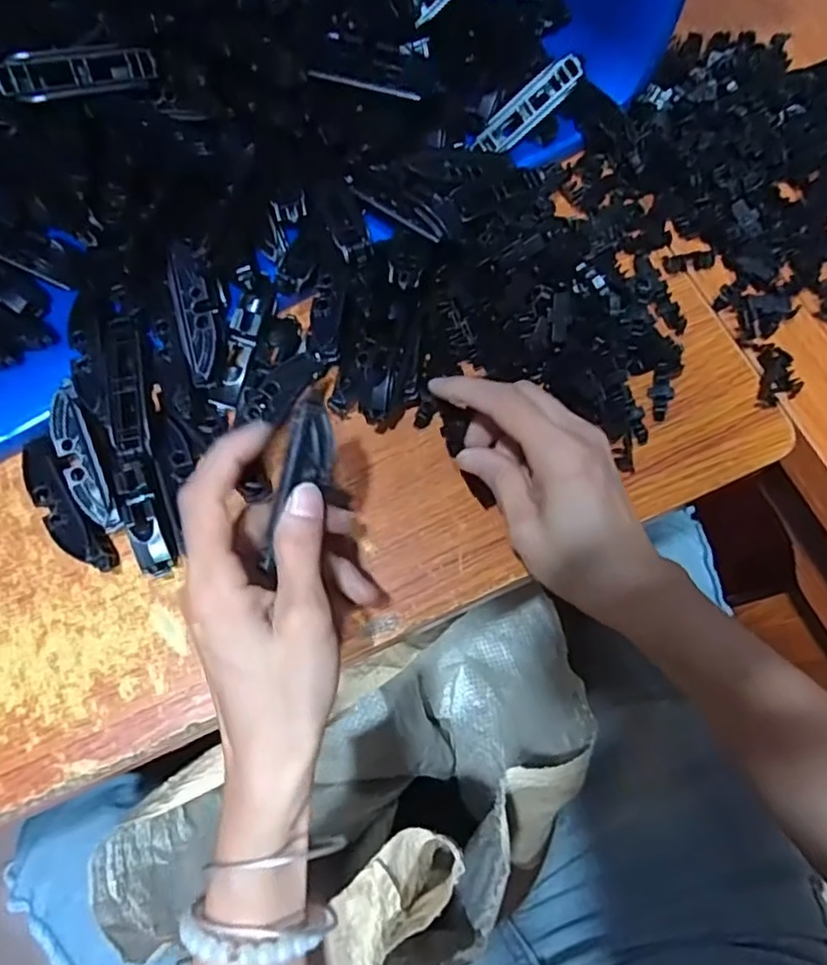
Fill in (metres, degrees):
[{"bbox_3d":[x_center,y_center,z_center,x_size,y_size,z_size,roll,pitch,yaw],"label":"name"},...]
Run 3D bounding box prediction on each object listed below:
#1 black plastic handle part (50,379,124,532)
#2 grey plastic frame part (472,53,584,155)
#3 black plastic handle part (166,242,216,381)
[{"bbox_3d":[-0.168,-0.012,0.316,0.018,0.005,0.077,-20,87,-9],"label":"black plastic handle part"},{"bbox_3d":[0.067,-0.221,0.371,0.070,0.012,0.018,-36,74,18],"label":"grey plastic frame part"},{"bbox_3d":[-0.114,-0.089,0.322,0.018,0.010,0.071,-11,89,-6],"label":"black plastic handle part"}]

